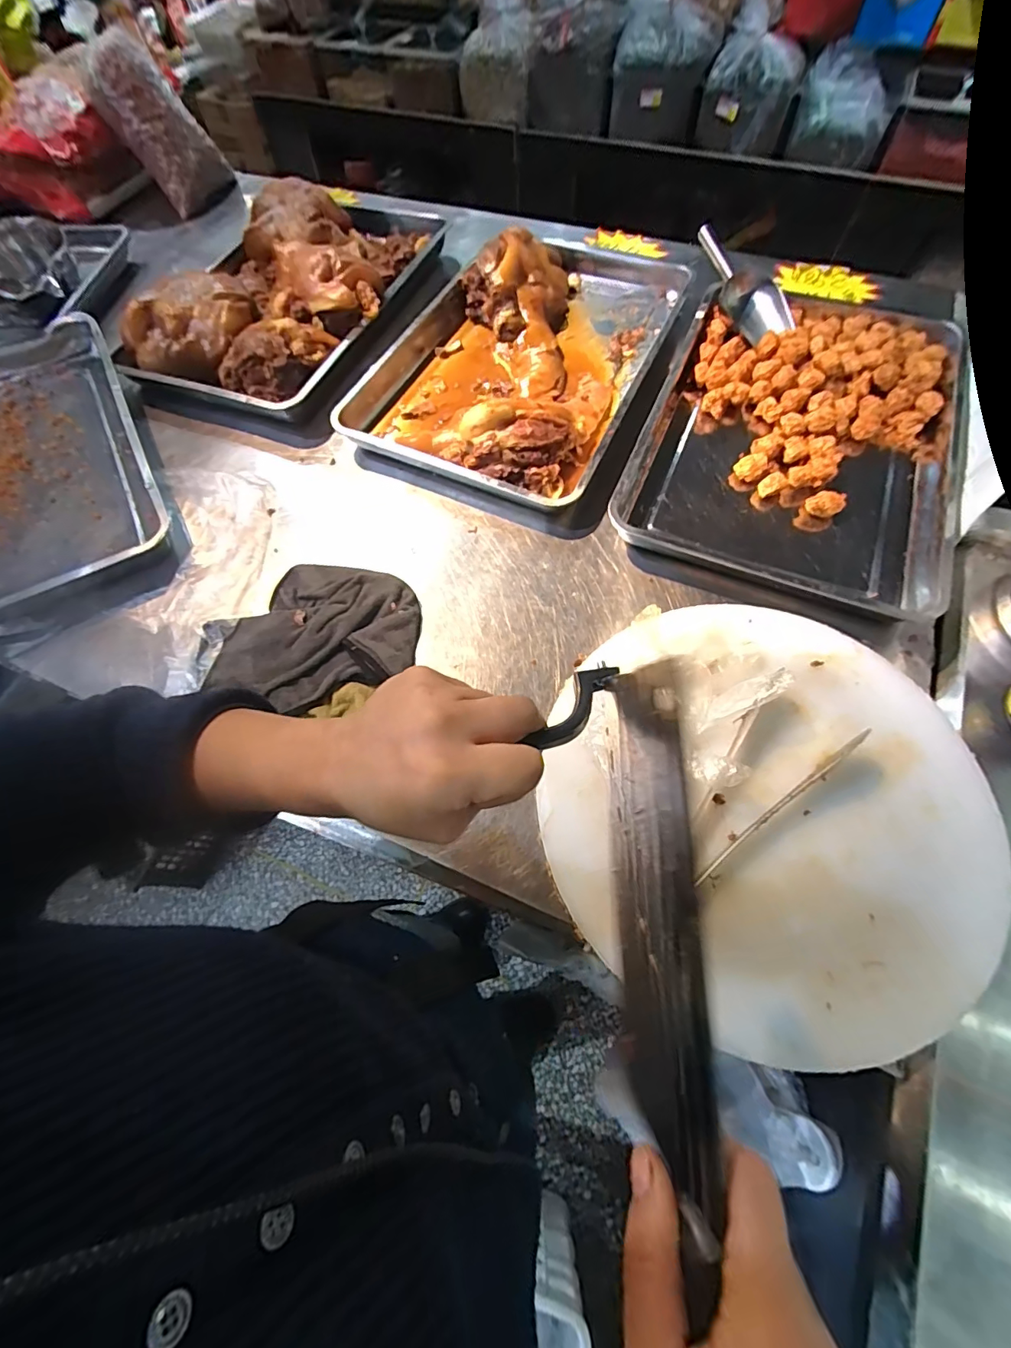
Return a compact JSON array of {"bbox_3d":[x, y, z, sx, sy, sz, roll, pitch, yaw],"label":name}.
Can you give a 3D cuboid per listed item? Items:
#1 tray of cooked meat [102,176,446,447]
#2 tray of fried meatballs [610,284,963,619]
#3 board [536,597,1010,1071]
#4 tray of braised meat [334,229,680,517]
[{"bbox_3d":[-0.389,-0.726,0.853,0.451,0.095,0.666,12,66,8],"label":"tray of cooked meat"},{"bbox_3d":[0.427,-0.352,0.699,0.409,0.068,0.605,20,67,12],"label":"tray of fried meatballs"},{"bbox_3d":[0.250,0.113,0.467,0.416,0.050,0.423,-1,65,2],"label":"board"},{"bbox_3d":[0.043,-0.549,0.779,0.396,0.087,0.641,22,68,12],"label":"tray of braised meat"}]

